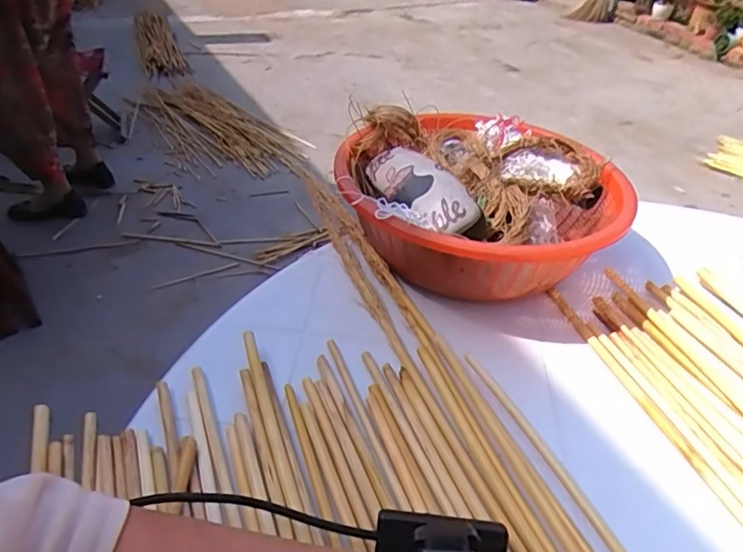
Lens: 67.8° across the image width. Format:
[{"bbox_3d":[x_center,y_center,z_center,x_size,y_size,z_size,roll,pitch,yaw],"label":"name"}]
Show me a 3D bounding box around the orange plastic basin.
[{"bbox_3d":[0.098,-0.057,0.520,0.228,0.114,0.238,3,39,-2],"label":"orange plastic basin"}]

